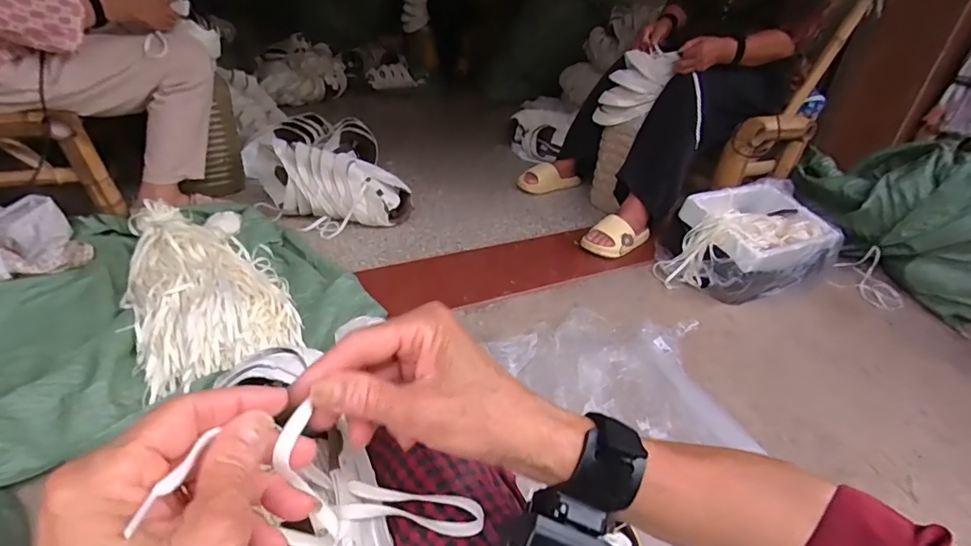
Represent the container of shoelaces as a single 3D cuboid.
[{"bbox_3d":[0.674,-0.066,1.283,0.437,0.205,0.264,-11,37,-24],"label":"container of shoelaces"}]

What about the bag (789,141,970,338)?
[{"bbox_3d":[1.249,-0.137,1.396,0.691,0.423,0.329,22,37,22],"label":"bag"}]

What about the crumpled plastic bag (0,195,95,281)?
[{"bbox_3d":[-0.986,-0.067,1.024,0.231,0.099,0.181,-25,45,-39],"label":"crumpled plastic bag"}]

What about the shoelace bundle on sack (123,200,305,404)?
[{"bbox_3d":[-0.583,0.001,1.013,0.274,0.076,0.520,-18,41,-33],"label":"shoelace bundle on sack"}]

